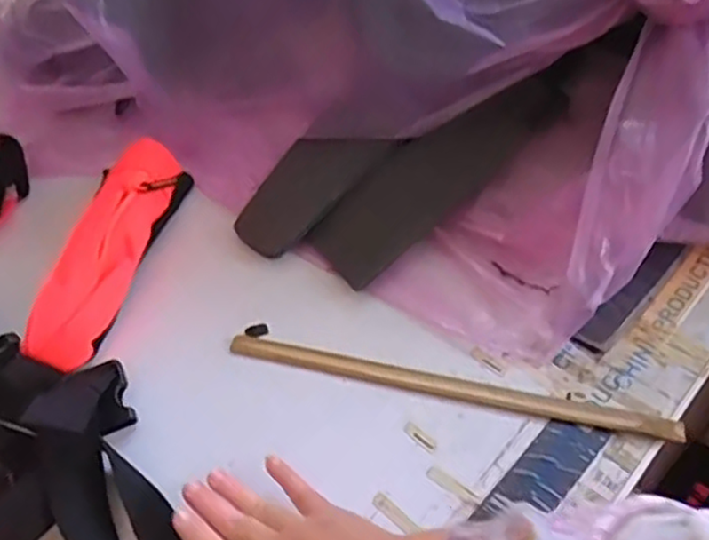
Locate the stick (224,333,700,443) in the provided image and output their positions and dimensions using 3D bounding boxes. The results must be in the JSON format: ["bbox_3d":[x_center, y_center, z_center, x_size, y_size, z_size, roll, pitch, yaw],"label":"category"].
[{"bbox_3d":[0.065,0.086,0.535,0.338,0.016,0.017,11,54,13],"label":"stick"}]

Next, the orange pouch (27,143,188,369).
[{"bbox_3d":[-0.209,-0.023,0.611,0.065,0.046,0.235,8,54,11],"label":"orange pouch"}]

